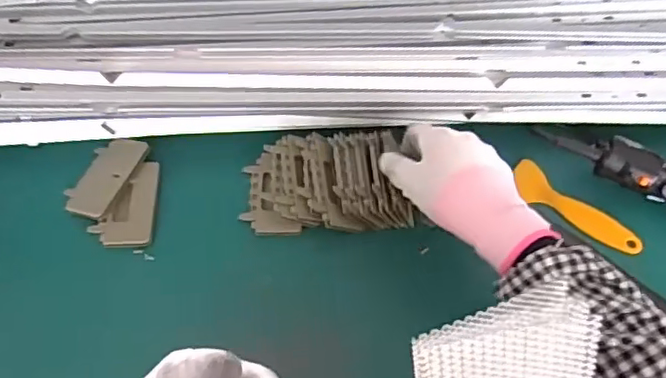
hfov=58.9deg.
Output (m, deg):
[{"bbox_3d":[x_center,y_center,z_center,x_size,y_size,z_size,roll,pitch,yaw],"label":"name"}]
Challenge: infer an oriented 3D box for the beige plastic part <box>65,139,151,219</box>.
[{"bbox_3d":[-0.216,-0.013,0.560,0.047,0.007,0.087,23,62,11],"label":"beige plastic part"}]

